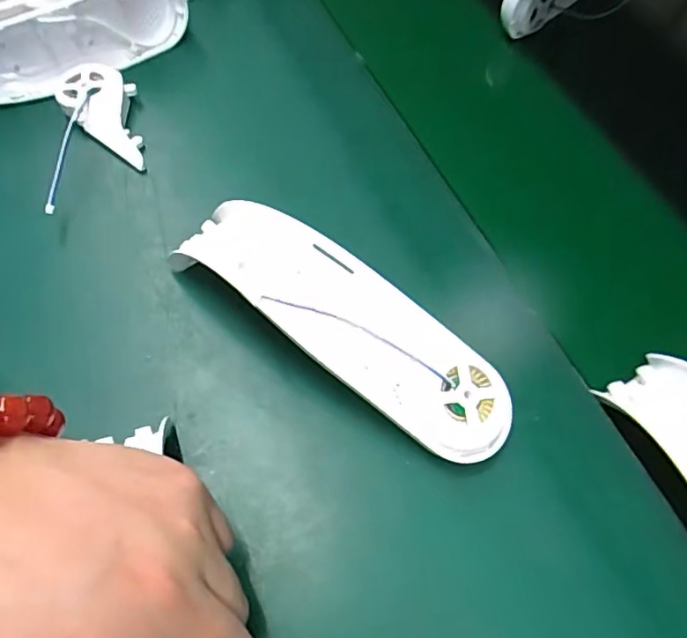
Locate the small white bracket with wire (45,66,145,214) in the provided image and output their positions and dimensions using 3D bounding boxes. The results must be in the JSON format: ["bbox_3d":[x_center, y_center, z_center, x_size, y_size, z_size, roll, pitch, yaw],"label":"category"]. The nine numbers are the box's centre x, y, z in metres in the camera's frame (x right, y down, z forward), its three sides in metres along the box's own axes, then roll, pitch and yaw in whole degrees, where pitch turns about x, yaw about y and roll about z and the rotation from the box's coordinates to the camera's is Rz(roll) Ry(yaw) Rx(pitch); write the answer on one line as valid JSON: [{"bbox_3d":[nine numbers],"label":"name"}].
[{"bbox_3d":[-0.159,-0.116,0.359,0.053,0.025,0.114,-10,63,-6],"label":"small white bracket with wire"}]

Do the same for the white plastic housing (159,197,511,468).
[{"bbox_3d":[-0.005,-0.001,0.283,0.199,0.046,0.051,35,67,17],"label":"white plastic housing"}]

